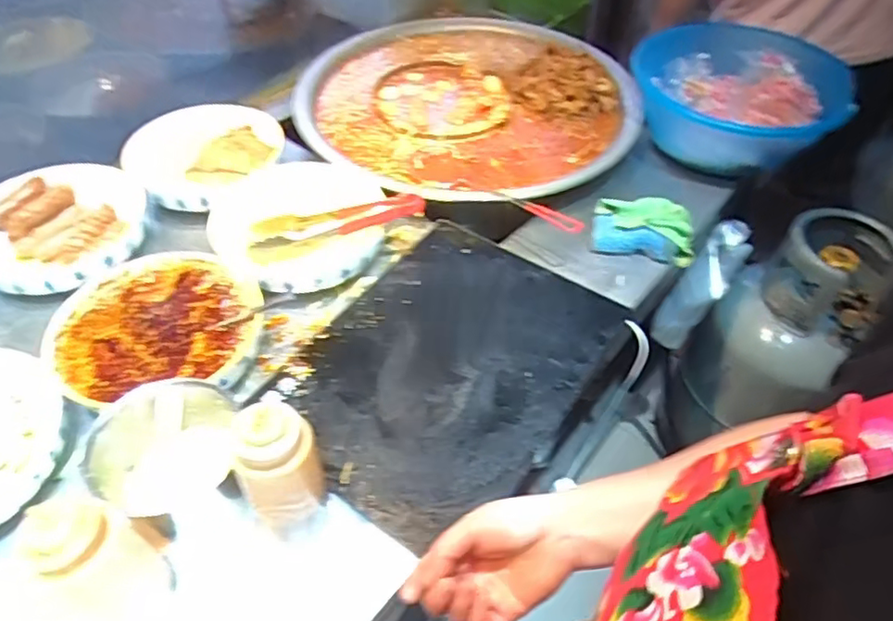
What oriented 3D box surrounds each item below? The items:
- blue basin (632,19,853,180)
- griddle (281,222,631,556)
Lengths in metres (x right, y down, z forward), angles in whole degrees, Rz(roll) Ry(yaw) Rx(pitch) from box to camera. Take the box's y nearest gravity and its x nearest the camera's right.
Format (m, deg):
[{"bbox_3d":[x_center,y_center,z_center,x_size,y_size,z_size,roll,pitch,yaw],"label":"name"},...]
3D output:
[{"bbox_3d":[0.500,-0.382,1.067,0.332,0.100,0.340,16,50,16],"label":"blue basin"},{"bbox_3d":[-0.004,0.052,0.715,0.315,0.020,0.388,27,53,24],"label":"griddle"}]

